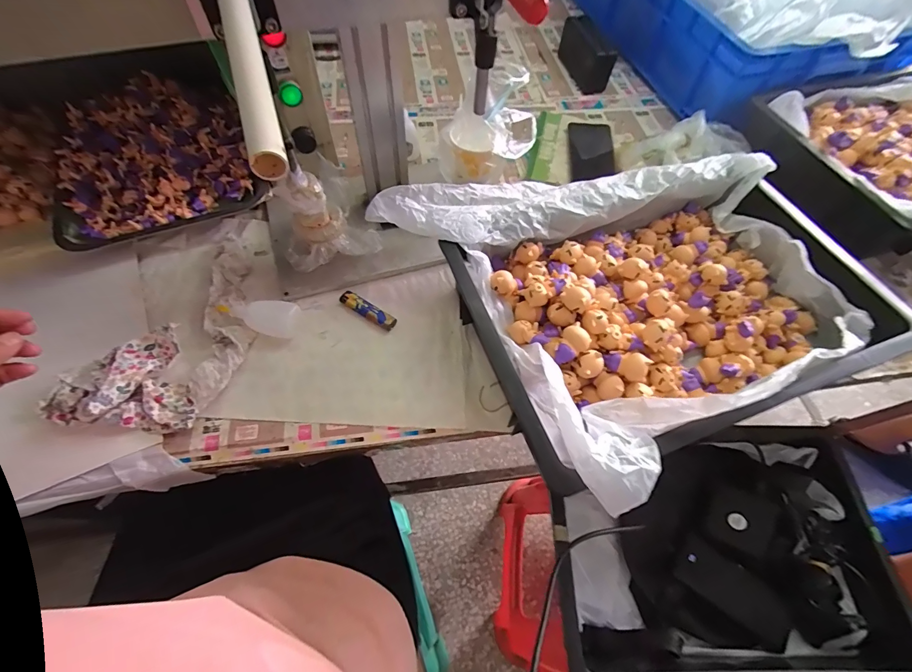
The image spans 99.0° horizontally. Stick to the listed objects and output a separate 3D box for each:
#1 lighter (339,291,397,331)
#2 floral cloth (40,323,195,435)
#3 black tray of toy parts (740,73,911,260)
[{"bbox_3d":[-0.114,-0.034,0.504,0.082,0.011,0.020,29,65,13],"label":"lighter"},{"bbox_3d":[-0.372,0.064,0.425,0.144,0.031,0.114,-18,64,-11],"label":"floral cloth"},{"bbox_3d":[0.719,-0.297,0.612,0.429,0.085,0.283,-18,64,-11],"label":"black tray of toy parts"}]

